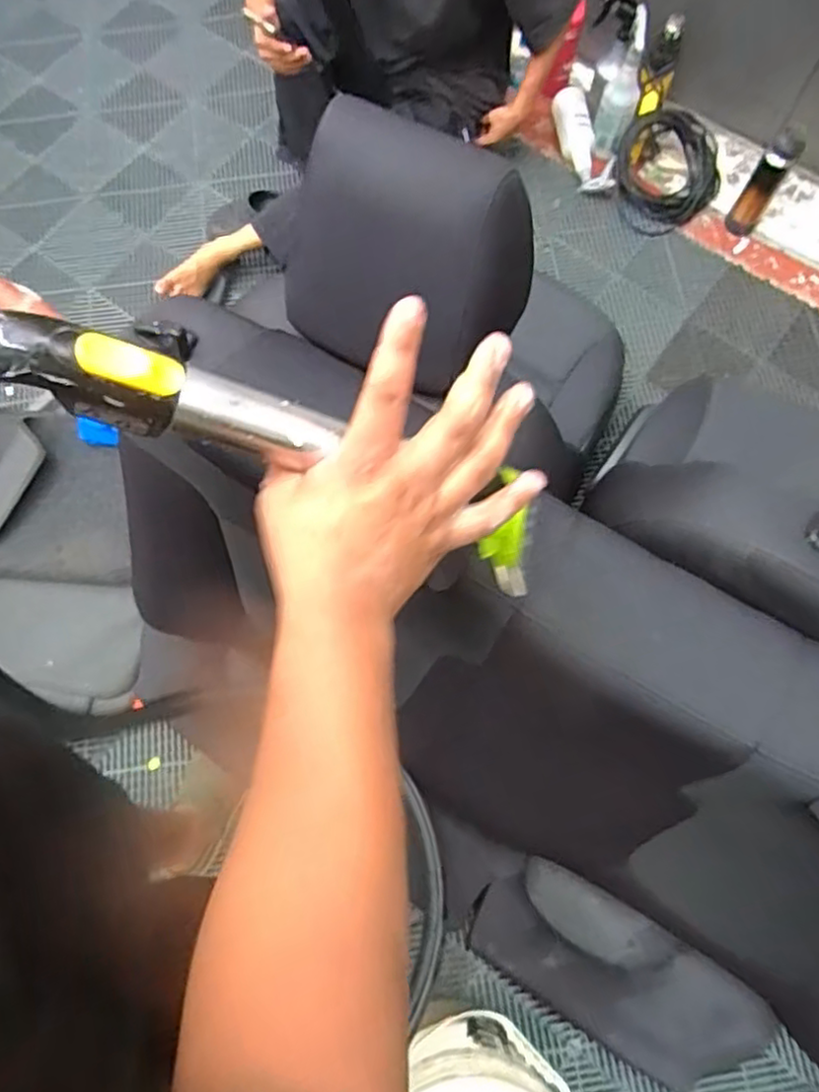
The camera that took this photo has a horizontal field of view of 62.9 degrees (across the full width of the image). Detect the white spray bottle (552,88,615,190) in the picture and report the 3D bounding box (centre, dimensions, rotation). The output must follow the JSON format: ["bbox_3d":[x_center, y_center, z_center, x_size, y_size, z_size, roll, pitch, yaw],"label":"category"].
[{"bbox_3d":[0.427,-0.994,1.634,0.079,0.083,0.294,-15,75,-5],"label":"white spray bottle"}]

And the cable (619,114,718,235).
[{"bbox_3d":[0.625,-0.902,1.618,0.256,0.092,0.316,23,75,5],"label":"cable"}]

